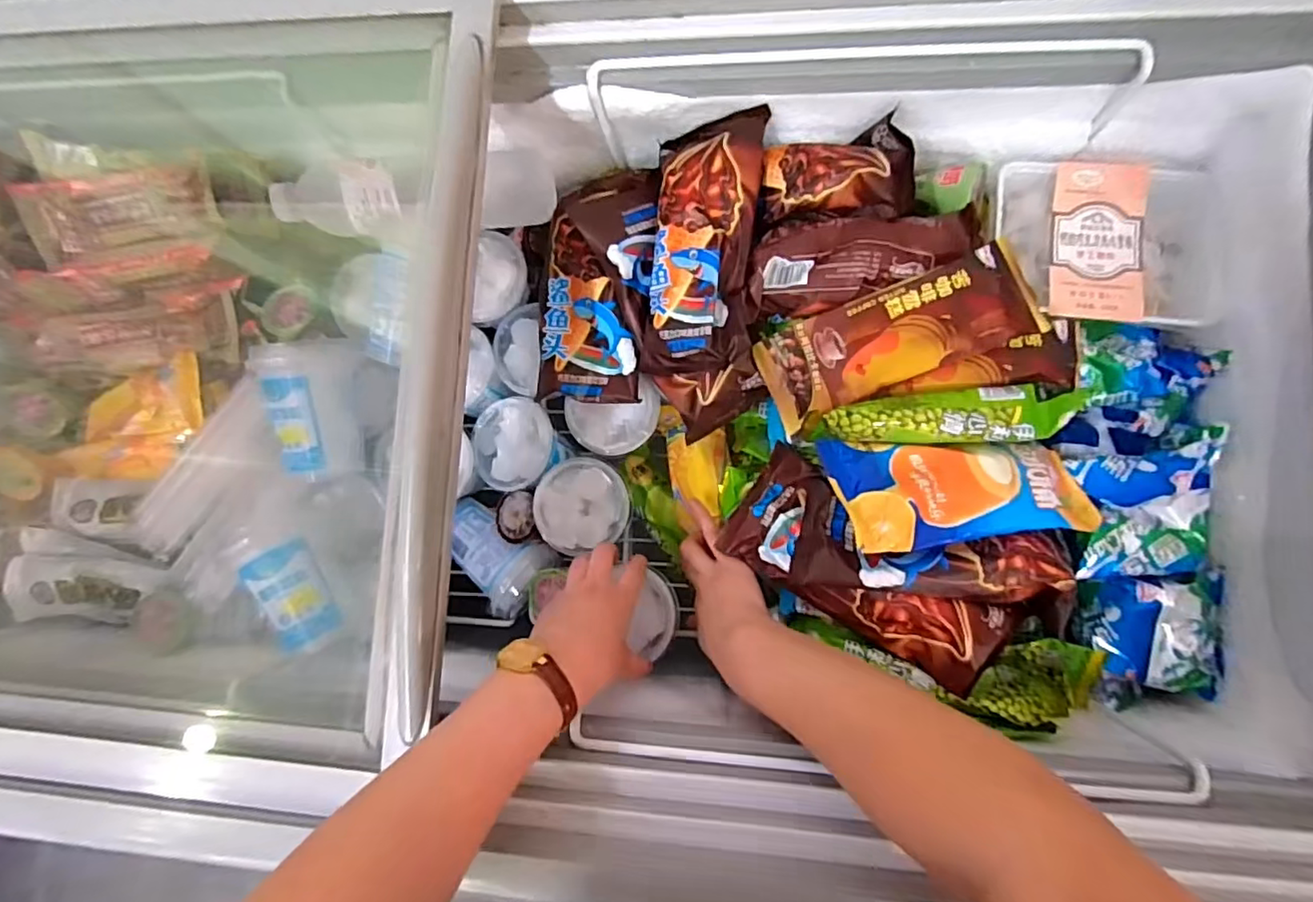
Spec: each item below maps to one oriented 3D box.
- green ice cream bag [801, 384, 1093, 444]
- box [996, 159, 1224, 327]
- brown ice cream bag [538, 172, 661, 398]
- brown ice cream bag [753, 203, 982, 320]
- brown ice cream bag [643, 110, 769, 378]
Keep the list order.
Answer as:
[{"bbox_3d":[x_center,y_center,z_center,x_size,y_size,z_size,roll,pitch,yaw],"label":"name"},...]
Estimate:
[{"bbox_3d":[0.208,-0.025,0.443,0.184,0.031,0.045,-2,83,6],"label":"green ice cream bag"},{"bbox_3d":[0.374,-0.175,0.510,0.168,0.049,0.140,3,84,7],"label":"box"},{"bbox_3d":[-0.052,-0.153,0.525,0.100,0.045,0.216,4,84,7],"label":"brown ice cream bag"},{"bbox_3d":[0.165,-0.154,0.475,0.184,0.032,0.077,-4,83,6],"label":"brown ice cream bag"},{"bbox_3d":[0.037,-0.172,0.481,0.094,0.038,0.217,4,84,7],"label":"brown ice cream bag"}]

